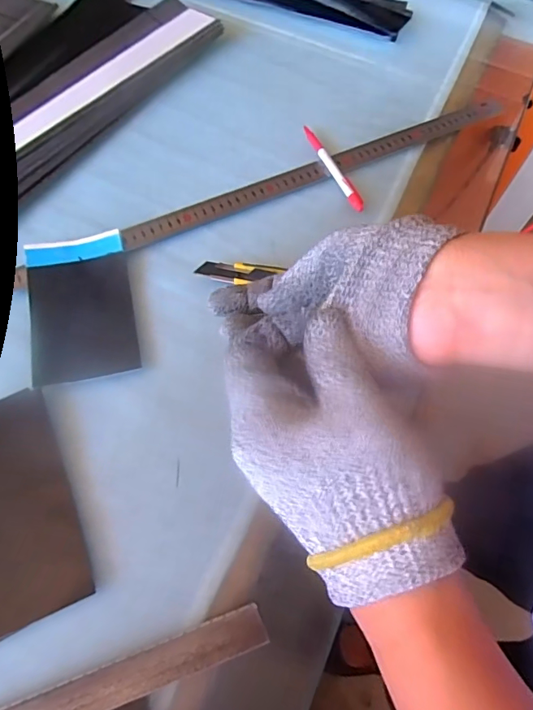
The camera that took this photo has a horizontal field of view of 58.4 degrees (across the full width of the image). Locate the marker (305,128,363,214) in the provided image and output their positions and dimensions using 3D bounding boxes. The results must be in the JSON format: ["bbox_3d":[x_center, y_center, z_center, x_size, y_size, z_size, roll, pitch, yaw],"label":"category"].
[{"bbox_3d":[0.075,-0.214,0.545,0.011,0.010,0.136,-21,66,-10],"label":"marker"}]

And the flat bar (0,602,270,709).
[{"bbox_3d":[-0.145,0.244,0.329,0.298,0.005,0.029,-18,66,-9],"label":"flat bar"}]

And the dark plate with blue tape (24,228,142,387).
[{"bbox_3d":[-0.181,-0.050,0.467,0.096,0.013,0.155,-12,65,-6],"label":"dark plate with blue tape"}]

